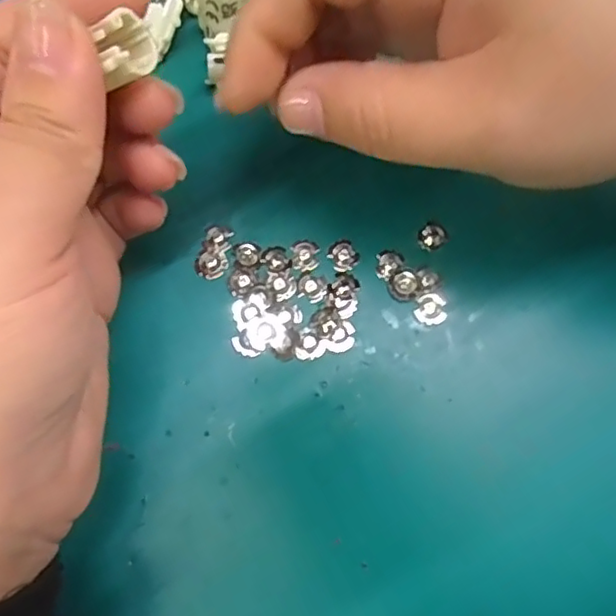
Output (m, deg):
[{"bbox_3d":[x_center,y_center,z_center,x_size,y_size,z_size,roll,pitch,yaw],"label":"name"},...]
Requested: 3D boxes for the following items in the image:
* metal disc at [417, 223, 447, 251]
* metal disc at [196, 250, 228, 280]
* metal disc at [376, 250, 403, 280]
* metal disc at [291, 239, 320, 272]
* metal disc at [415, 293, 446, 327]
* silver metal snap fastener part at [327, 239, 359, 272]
[{"bbox_3d":[0.042,-0.024,0.212,0.009,0.004,0.009,0,74,-1],"label":"metal disc"},{"bbox_3d":[-0.032,-0.015,0.206,0.010,0.004,0.010,0,74,-1],"label":"metal disc"},{"bbox_3d":[0.026,-0.016,0.208,0.010,0.004,0.009,-39,78,-11],"label":"metal disc"},{"bbox_3d":[-0.001,-0.018,0.209,0.009,0.004,0.011,-9,74,-3],"label":"metal disc"},{"bbox_3d":[0.040,0.000,0.203,0.009,0.004,0.010,14,74,3],"label":"metal disc"},{"bbox_3d":[0.012,-0.018,0.208,0.009,0.004,0.010,-32,77,-9],"label":"silver metal snap fastener part"}]

